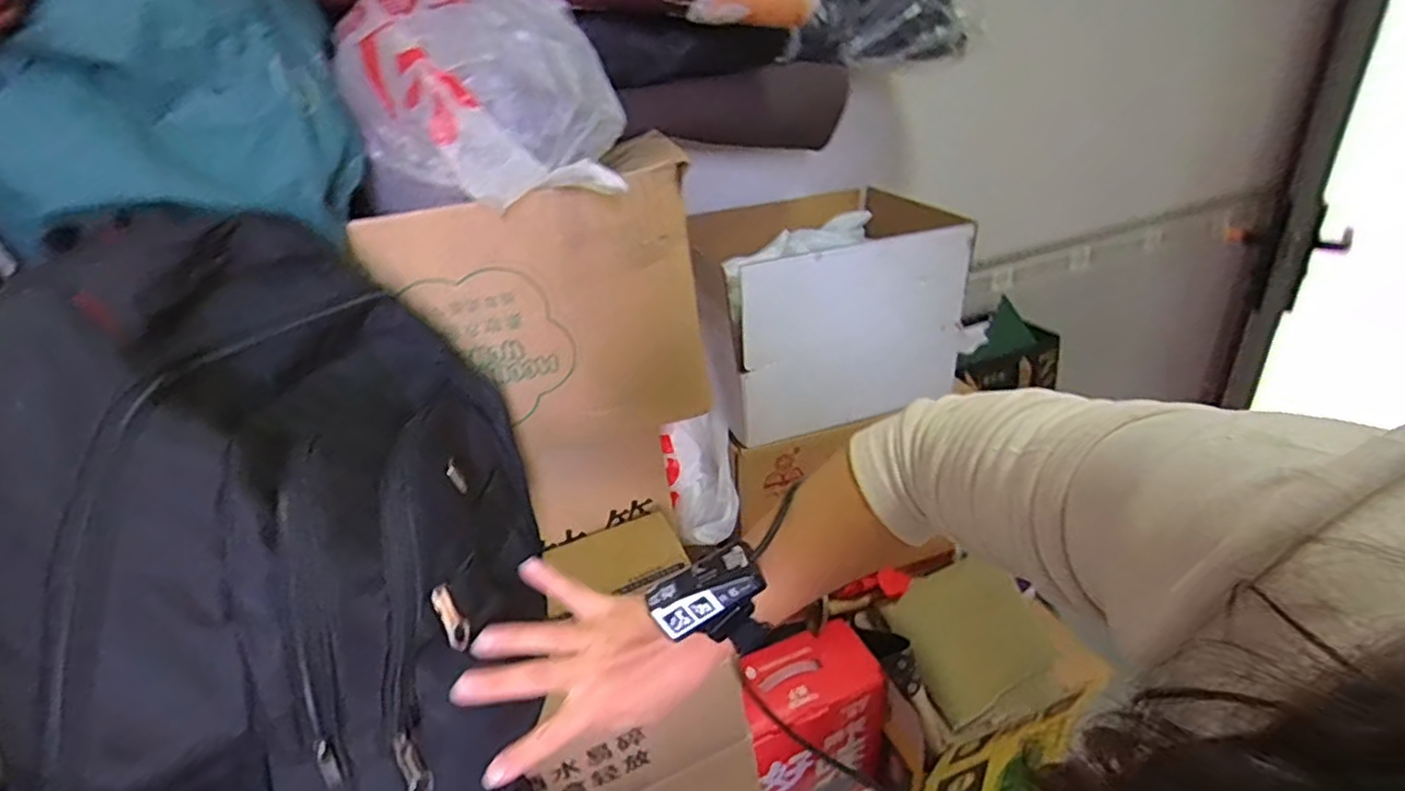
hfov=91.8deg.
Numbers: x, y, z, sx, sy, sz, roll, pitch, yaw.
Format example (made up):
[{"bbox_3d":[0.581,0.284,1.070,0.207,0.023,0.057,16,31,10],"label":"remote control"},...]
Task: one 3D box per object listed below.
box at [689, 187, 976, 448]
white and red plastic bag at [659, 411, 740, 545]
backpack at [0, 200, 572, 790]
[{"bbox_3d":[0.182,-0.155,1.052,0.355,0.256,0.346,-10,30,-6],"label":"box"},{"bbox_3d":[-0.001,0.128,0.994,0.100,0.193,0.050,-12,8,-2],"label":"white and red plastic bag"},{"bbox_3d":[-0.277,0.109,0.465,0.225,0.416,0.330,-5,30,2],"label":"backpack"}]

